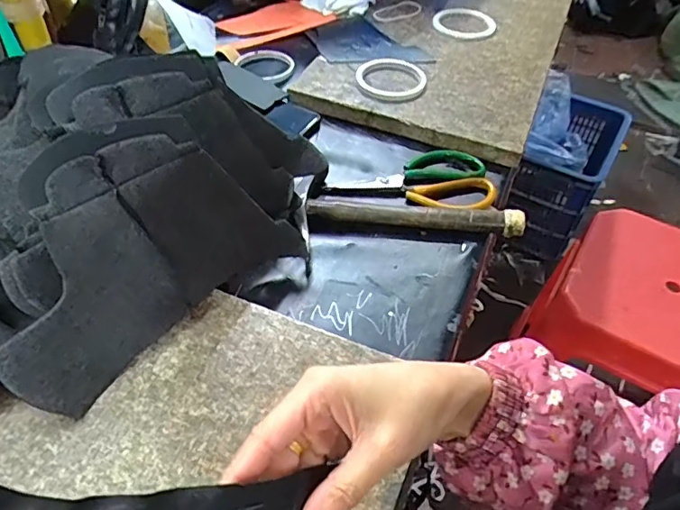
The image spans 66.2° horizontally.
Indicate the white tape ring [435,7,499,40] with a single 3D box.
[{"bbox_3d":[0.188,-0.357,0.796,0.080,0.012,0.089,-31,56,-27],"label":"white tape ring"}]

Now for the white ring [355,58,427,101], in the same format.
[{"bbox_3d":[0.067,-0.237,0.683,0.090,0.017,0.078,3,48,1],"label":"white ring"}]

